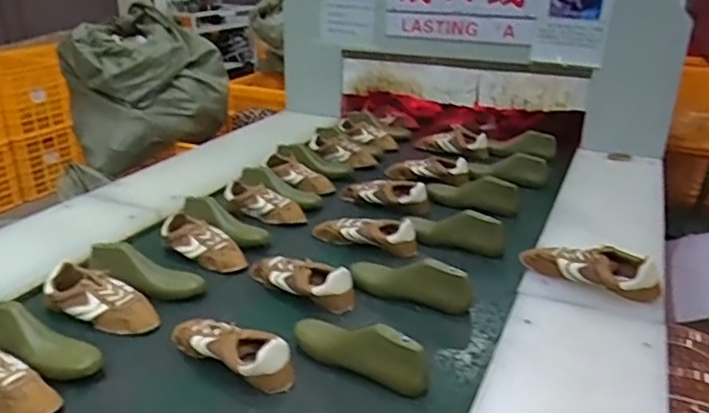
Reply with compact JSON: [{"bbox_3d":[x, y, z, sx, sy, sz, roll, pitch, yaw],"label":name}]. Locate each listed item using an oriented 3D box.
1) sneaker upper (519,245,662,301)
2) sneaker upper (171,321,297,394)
[{"bbox_3d":[0.440,0.109,1.122,0.246,0.076,0.094,12,26,20],"label":"sneaker upper"},{"bbox_3d":[-0.202,0.227,0.962,0.236,0.081,0.086,20,30,34],"label":"sneaker upper"}]

